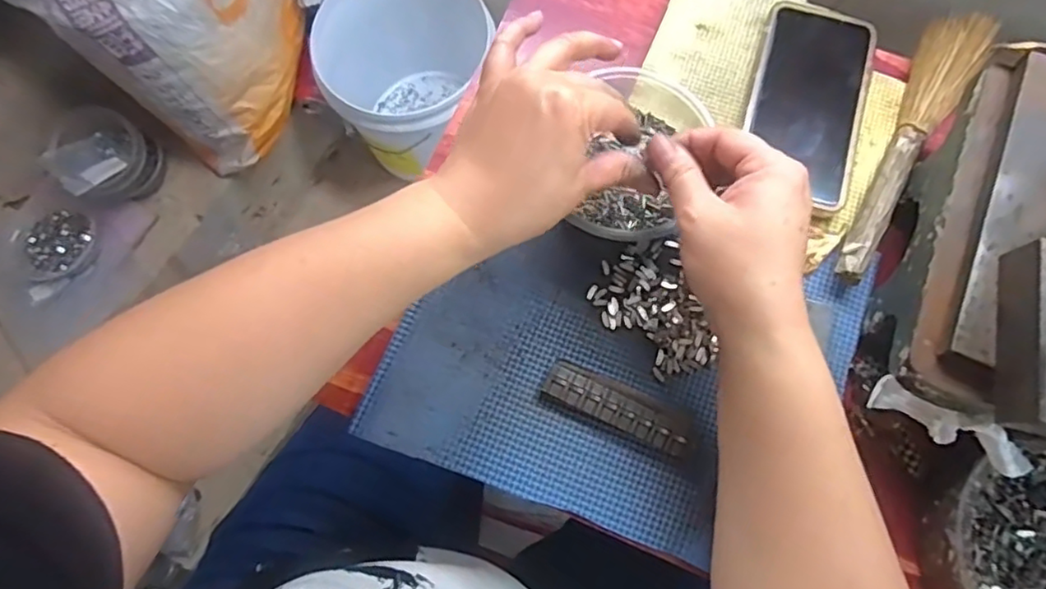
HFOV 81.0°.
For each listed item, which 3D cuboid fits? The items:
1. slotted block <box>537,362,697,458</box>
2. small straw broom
[{"bbox_3d":[0.059,0.068,0.375,0.092,0.013,0.029,24,76,6],"label":"slotted block"},{"bbox_3d":[0.263,-0.109,0.411,0.039,0.017,0.235,32,77,8],"label":"small straw broom"}]

